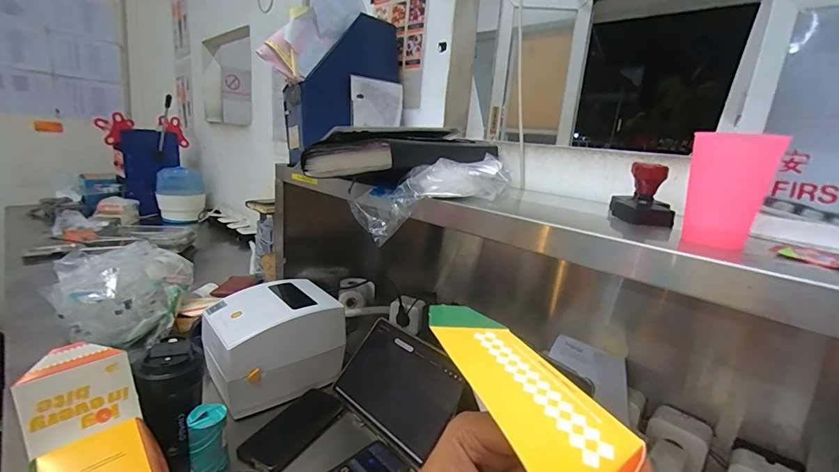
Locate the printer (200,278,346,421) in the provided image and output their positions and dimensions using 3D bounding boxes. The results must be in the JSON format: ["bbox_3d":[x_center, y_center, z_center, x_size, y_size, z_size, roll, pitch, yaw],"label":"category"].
[{"bbox_3d":[-0.277,0.198,0.741,0.217,0.160,0.171,-8,19,-41],"label":"printer"}]

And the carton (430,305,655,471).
[{"bbox_3d":[0.046,0.075,0.185,0.046,0.028,0.129,-3,27,-27],"label":"carton"}]

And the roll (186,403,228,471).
[{"bbox_3d":[-0.305,0.293,0.561,0.047,0.087,0.039,-4,16,-31],"label":"roll"}]

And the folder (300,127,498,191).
[{"bbox_3d":[-0.024,-0.160,0.774,0.273,0.092,0.316,15,18,37],"label":"folder"}]

